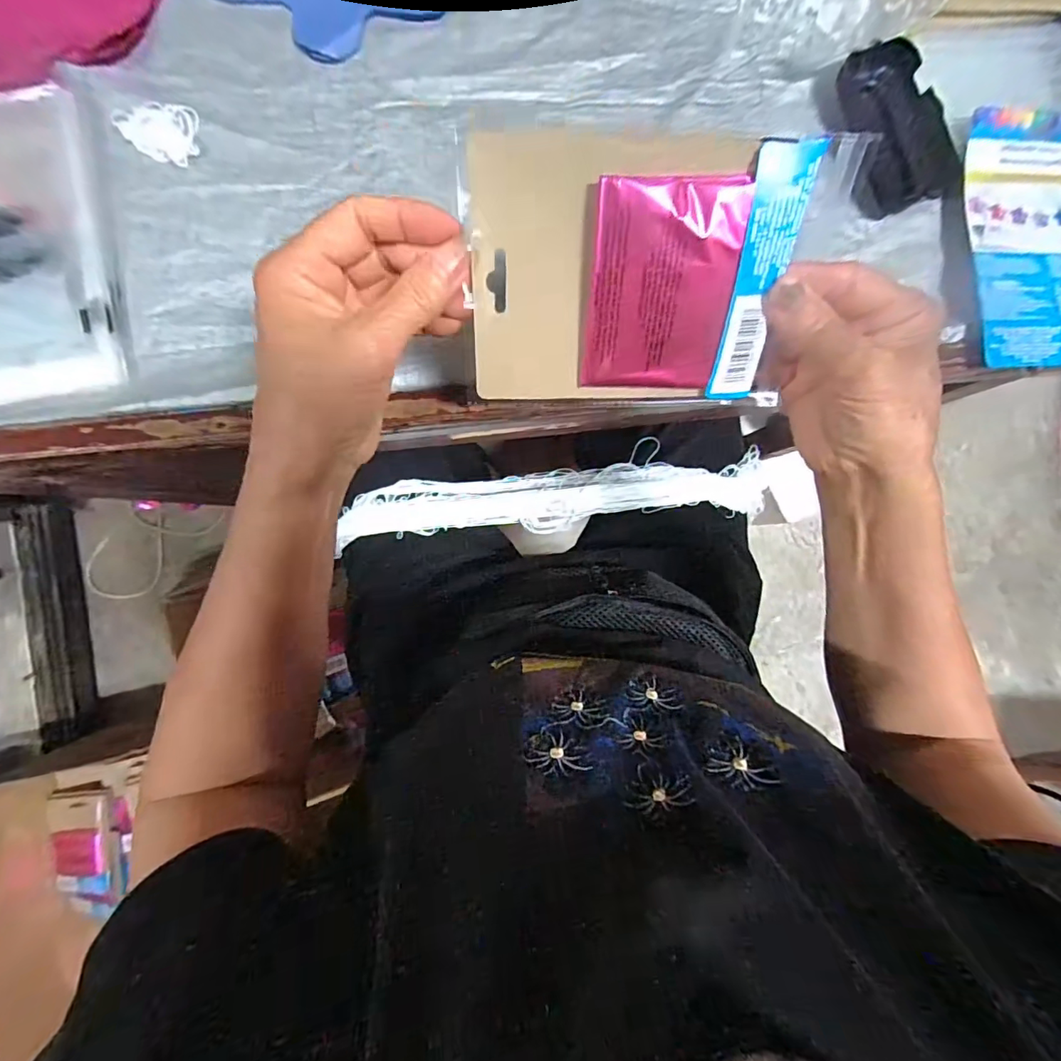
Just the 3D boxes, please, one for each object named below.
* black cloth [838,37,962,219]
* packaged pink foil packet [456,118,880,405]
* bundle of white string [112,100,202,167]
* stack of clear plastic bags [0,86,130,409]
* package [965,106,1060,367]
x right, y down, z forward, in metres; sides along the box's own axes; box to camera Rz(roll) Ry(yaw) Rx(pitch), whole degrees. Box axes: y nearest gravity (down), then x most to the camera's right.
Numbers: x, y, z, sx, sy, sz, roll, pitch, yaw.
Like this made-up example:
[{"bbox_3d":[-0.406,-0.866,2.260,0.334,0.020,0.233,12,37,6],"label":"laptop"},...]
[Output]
[{"bbox_3d":[0.256,-0.284,0.347,0.061,0.029,0.107,-15,91,-5],"label":"black cloth"},{"bbox_3d":[0.055,-0.121,0.240,0.168,0.010,0.118,2,124,0],"label":"packaged pink foil packet"},{"bbox_3d":[-0.241,-0.257,0.319,0.046,0.004,0.041,-16,91,-5],"label":"bundle of white string"},{"bbox_3d":[-0.337,-0.170,0.305,0.137,0.025,0.187,-9,84,-4],"label":"stack of clear plastic bags"},{"bbox_3d":[0.366,-0.203,0.344,0.112,0.016,0.180,-4,85,-1],"label":"package"}]

